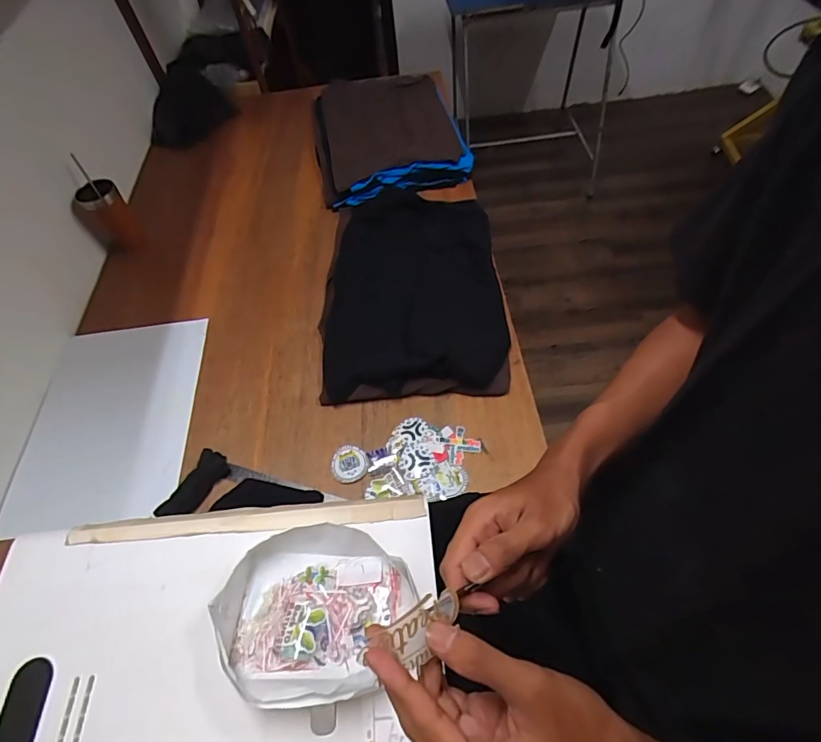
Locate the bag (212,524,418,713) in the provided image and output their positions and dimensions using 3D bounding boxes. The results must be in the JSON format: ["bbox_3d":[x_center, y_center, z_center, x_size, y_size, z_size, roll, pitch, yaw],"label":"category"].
[{"bbox_3d":[-0.095,0.243,0.483,0.191,0.052,0.157,-12,58,-5],"label":"bag"}]

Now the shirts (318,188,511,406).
[{"bbox_3d":[0.004,-0.186,0.965,0.356,0.050,0.538,-3,58,1],"label":"shirts"}]

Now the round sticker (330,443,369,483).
[{"bbox_3d":[-0.100,0.150,0.773,0.059,0.005,0.062,-1,58,2],"label":"round sticker"}]

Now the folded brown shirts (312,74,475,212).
[{"bbox_3d":[-0.057,-0.654,1.279,0.406,0.087,0.557,-12,58,-5],"label":"folded brown shirts"}]

